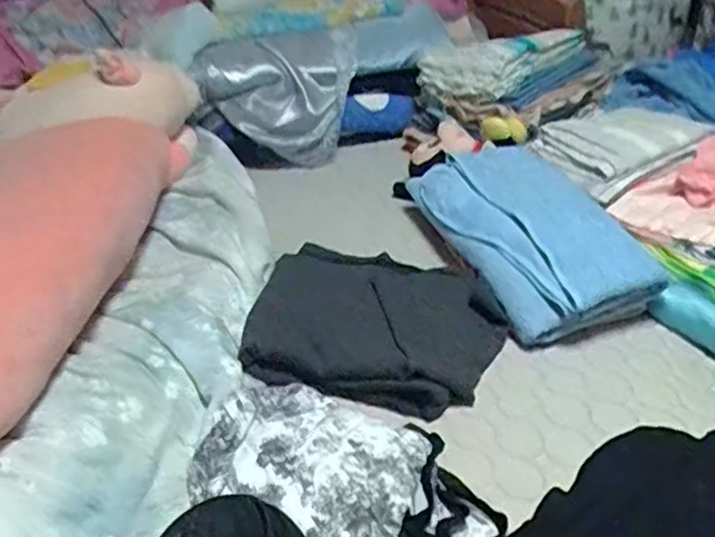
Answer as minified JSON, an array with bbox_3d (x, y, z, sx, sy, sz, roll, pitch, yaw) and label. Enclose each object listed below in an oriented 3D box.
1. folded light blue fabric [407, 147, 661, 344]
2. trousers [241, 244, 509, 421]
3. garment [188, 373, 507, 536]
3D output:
[{"bbox_3d":[0.222,-0.055,0.928,0.187,0.099,0.338,-13,38,-18],"label":"folded light blue fabric"},{"bbox_3d":[0.023,0.055,0.839,0.294,0.057,0.245,9,37,11],"label":"trousers"},{"bbox_3d":[-0.018,0.200,0.655,0.286,0.046,0.185,23,41,27],"label":"garment"}]

